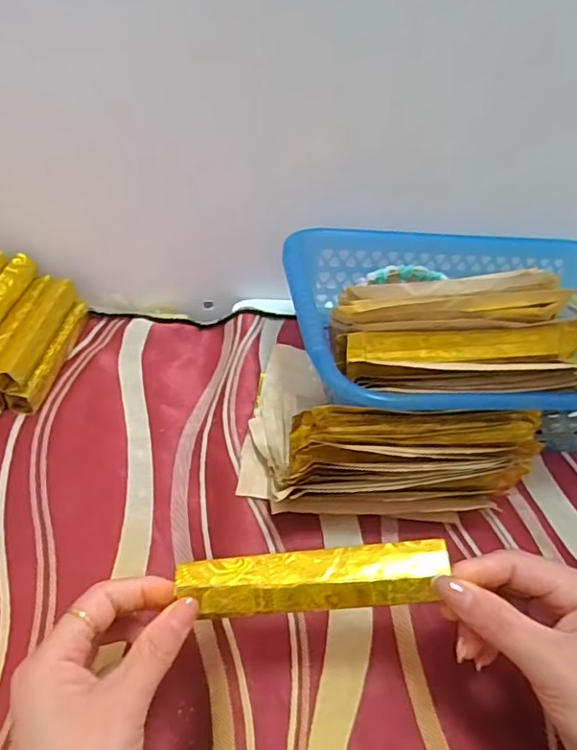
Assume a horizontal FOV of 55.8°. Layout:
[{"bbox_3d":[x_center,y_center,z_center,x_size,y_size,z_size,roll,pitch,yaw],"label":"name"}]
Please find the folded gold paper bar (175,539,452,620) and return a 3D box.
[{"bbox_3d":[0.012,0.098,0.260,0.125,0.012,0.026,-5,40,-1],"label":"folded gold paper bar"}]

